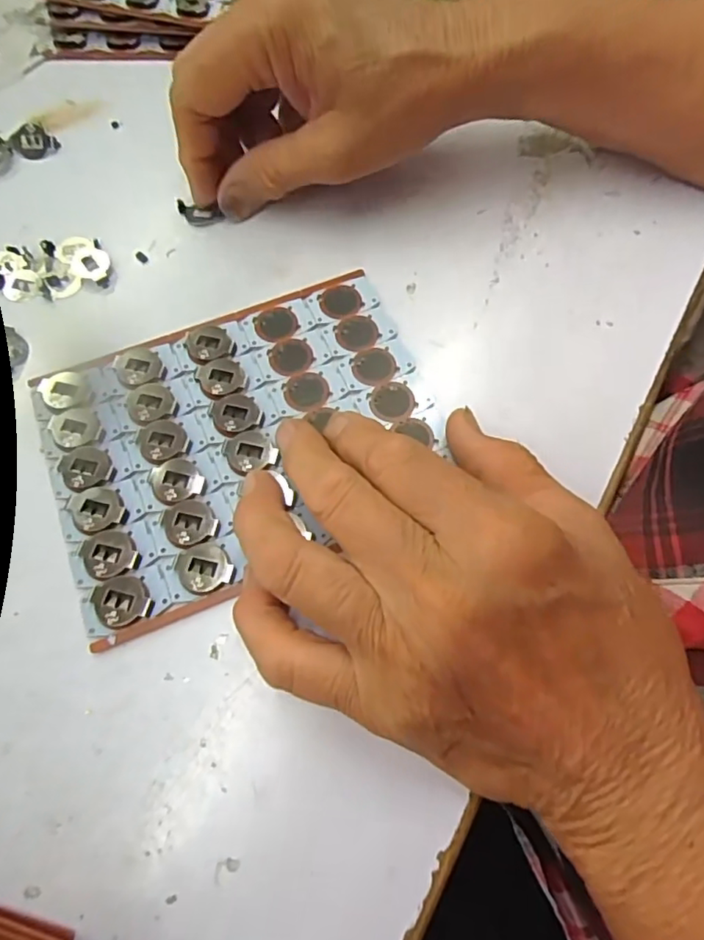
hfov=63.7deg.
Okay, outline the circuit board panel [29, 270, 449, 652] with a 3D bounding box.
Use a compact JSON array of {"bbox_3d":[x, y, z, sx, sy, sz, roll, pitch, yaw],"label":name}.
[{"bbox_3d":[-0.043,-0.015,0.224,0.147,0.006,0.112,-21,69,-8],"label":"circuit board panel"}]

